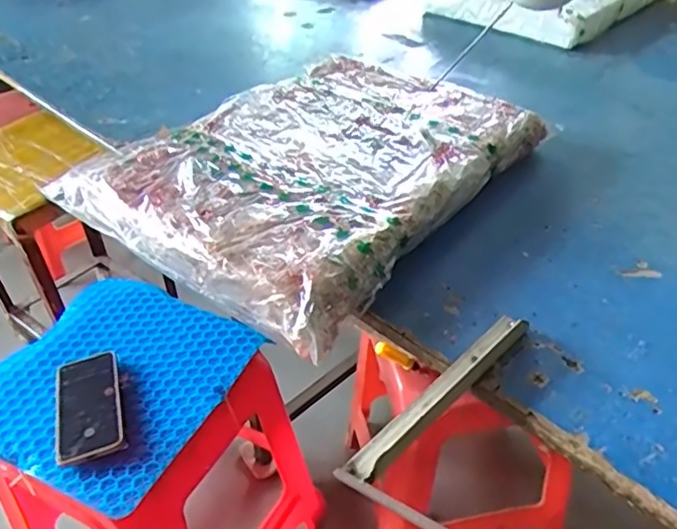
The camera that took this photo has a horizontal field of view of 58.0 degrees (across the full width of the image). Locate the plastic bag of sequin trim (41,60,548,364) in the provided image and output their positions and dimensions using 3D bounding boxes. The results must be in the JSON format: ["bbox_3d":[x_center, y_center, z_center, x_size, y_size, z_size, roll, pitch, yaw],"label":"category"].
[{"bbox_3d":[-0.022,-0.128,0.769,0.392,0.072,0.500,27,47,30],"label":"plastic bag of sequin trim"}]

